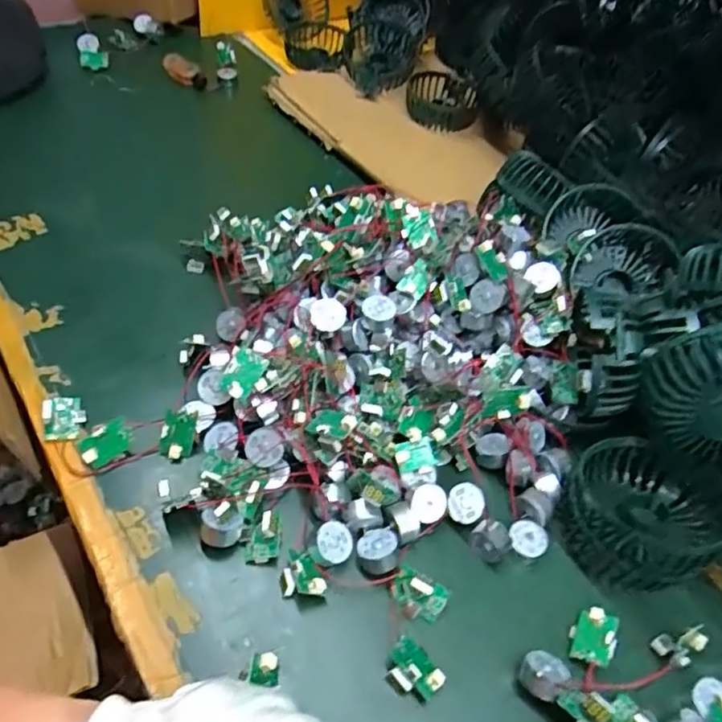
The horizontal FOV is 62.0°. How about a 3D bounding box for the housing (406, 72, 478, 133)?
[{"bbox_3d":[0.094,-0.303,0.699,0.080,0.027,0.084,11,48,0],"label":"housing"}]

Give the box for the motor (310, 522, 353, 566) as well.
[{"bbox_3d":[-0.018,0.107,0.350,0.024,0.013,0.024,41,51,-10],"label":"motor"}]

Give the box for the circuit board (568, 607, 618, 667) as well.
[{"bbox_3d":[0.130,0.154,0.337,0.024,0.005,0.031,-1,39,37],"label":"circuit board"}]

